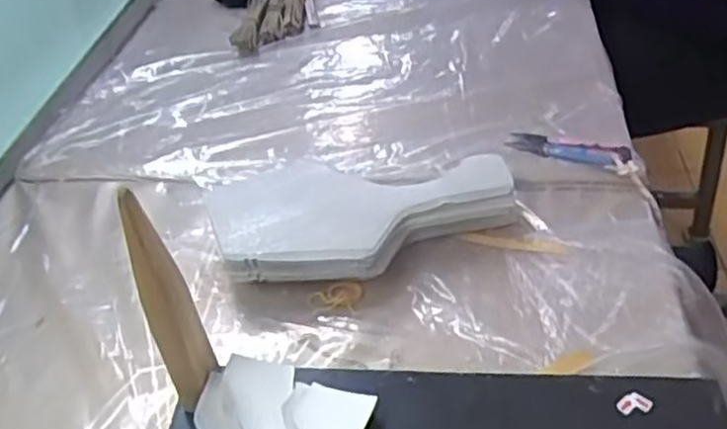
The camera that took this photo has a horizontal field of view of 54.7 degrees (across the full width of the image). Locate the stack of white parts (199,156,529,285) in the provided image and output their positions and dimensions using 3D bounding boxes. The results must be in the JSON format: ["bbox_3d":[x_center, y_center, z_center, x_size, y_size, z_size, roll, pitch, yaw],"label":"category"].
[{"bbox_3d":[-0.002,-0.006,0.511,0.207,0.043,0.116,-19,43,-15],"label":"stack of white parts"}]

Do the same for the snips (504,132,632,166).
[{"bbox_3d":[0.165,-0.054,0.571,0.097,0.014,0.023,21,47,27],"label":"snips"}]

